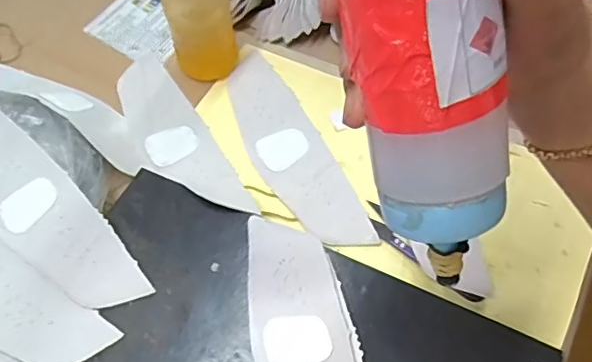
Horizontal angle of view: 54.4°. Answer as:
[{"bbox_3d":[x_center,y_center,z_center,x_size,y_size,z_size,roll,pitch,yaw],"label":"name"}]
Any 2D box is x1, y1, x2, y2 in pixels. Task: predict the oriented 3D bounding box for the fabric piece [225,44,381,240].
[{"bbox_3d":[-0.006,-0.026,0.444,0.052,0.012,0.189,-22,59,-12],"label":"fabric piece"}]

